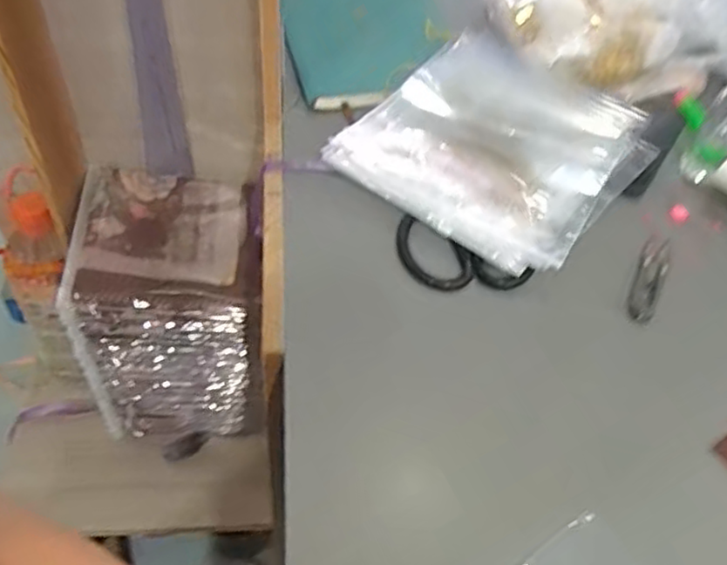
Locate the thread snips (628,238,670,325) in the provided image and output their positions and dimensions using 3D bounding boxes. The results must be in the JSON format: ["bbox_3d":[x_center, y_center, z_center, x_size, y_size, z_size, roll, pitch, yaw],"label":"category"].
[{"bbox_3d":[0.238,-0.003,0.574,0.023,0.010,0.092,23,55,13],"label":"thread snips"}]

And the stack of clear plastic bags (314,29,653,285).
[{"bbox_3d":[0.126,-0.127,0.638,0.228,0.021,0.263,36,56,16],"label":"stack of clear plastic bags"}]

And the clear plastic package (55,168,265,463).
[{"bbox_3d":[-0.218,0.044,0.838,0.184,0.305,0.197,1,53,-4],"label":"clear plastic package"}]

